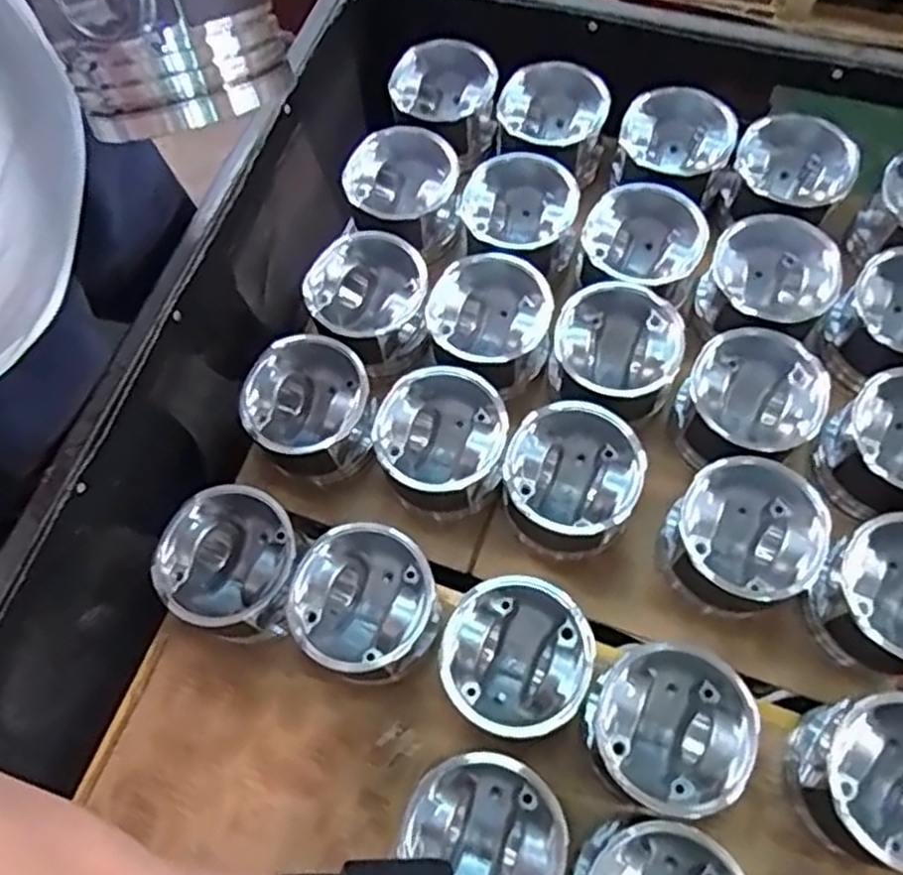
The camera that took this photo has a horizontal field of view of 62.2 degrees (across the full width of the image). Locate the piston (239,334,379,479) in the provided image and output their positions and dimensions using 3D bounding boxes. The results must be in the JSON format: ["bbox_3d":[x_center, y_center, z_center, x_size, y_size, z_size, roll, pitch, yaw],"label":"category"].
[{"bbox_3d":[-0.128,-0.025,0.683,0.108,0.080,0.105,-2,67,4],"label":"piston"}]

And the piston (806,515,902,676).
[{"bbox_3d":[0.354,0.127,0.592,0.114,0.073,0.116,-15,67,-2],"label":"piston"}]

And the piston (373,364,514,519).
[{"bbox_3d":[-0.007,0.011,0.666,0.108,0.097,0.106,-2,67,4],"label":"piston"}]

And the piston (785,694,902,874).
[{"bbox_3d":[0.318,0.254,0.551,0.109,0.100,0.108,-2,67,4],"label":"piston"}]

